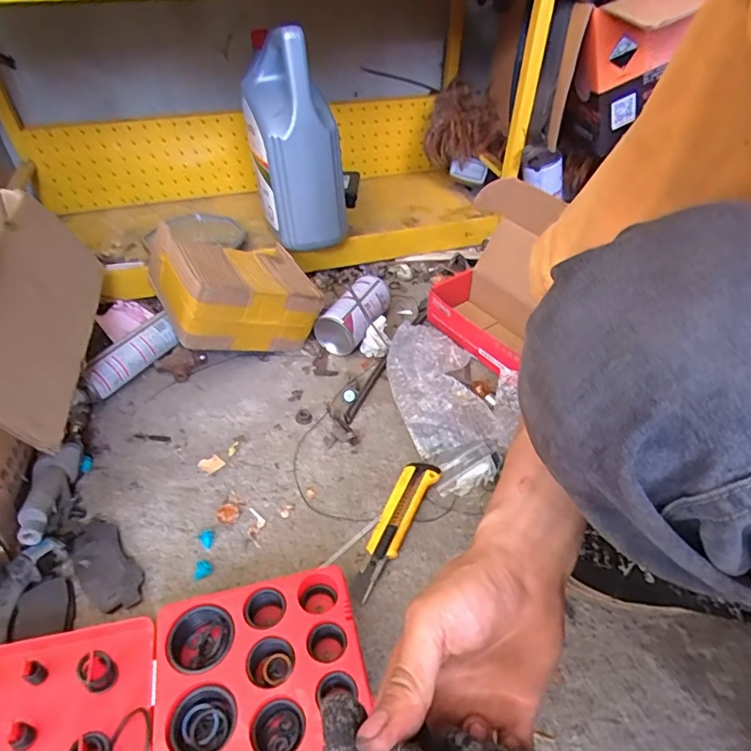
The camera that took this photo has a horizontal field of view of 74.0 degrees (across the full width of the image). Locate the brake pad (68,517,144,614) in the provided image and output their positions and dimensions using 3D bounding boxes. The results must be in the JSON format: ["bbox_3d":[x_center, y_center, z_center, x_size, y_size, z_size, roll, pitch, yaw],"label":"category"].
[{"bbox_3d":[-0.262,0.184,0.483,0.045,0.016,0.103,-31,52,-31],"label":"brake pad"}]

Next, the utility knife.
[{"bbox_3d":[0.018,0.156,0.527,0.040,0.020,0.161,23,46,21],"label":"utility knife"}]

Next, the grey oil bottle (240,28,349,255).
[{"bbox_3d":[-0.127,-0.347,0.753,0.111,0.289,0.149,-19,40,-21],"label":"grey oil bottle"}]

